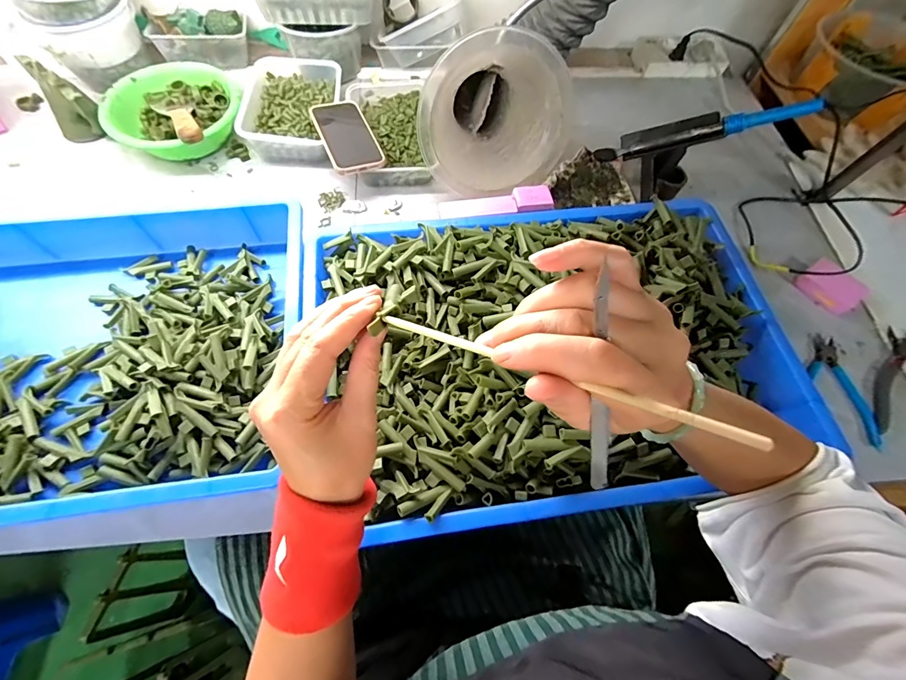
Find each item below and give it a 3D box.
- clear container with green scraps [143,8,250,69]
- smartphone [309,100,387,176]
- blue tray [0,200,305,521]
[{"bbox_3d":[-0.475,-0.570,0.736,0.163,0.076,0.075,-11,66,-9],"label":"clear container with green scraps"},{"bbox_3d":[-0.170,-0.329,0.620,0.080,0.017,0.167,-21,68,-13],"label":"smartphone"},{"bbox_3d":[-0.460,0.020,0.455,0.566,0.080,0.371,-8,65,-7],"label":"blue tray"}]

